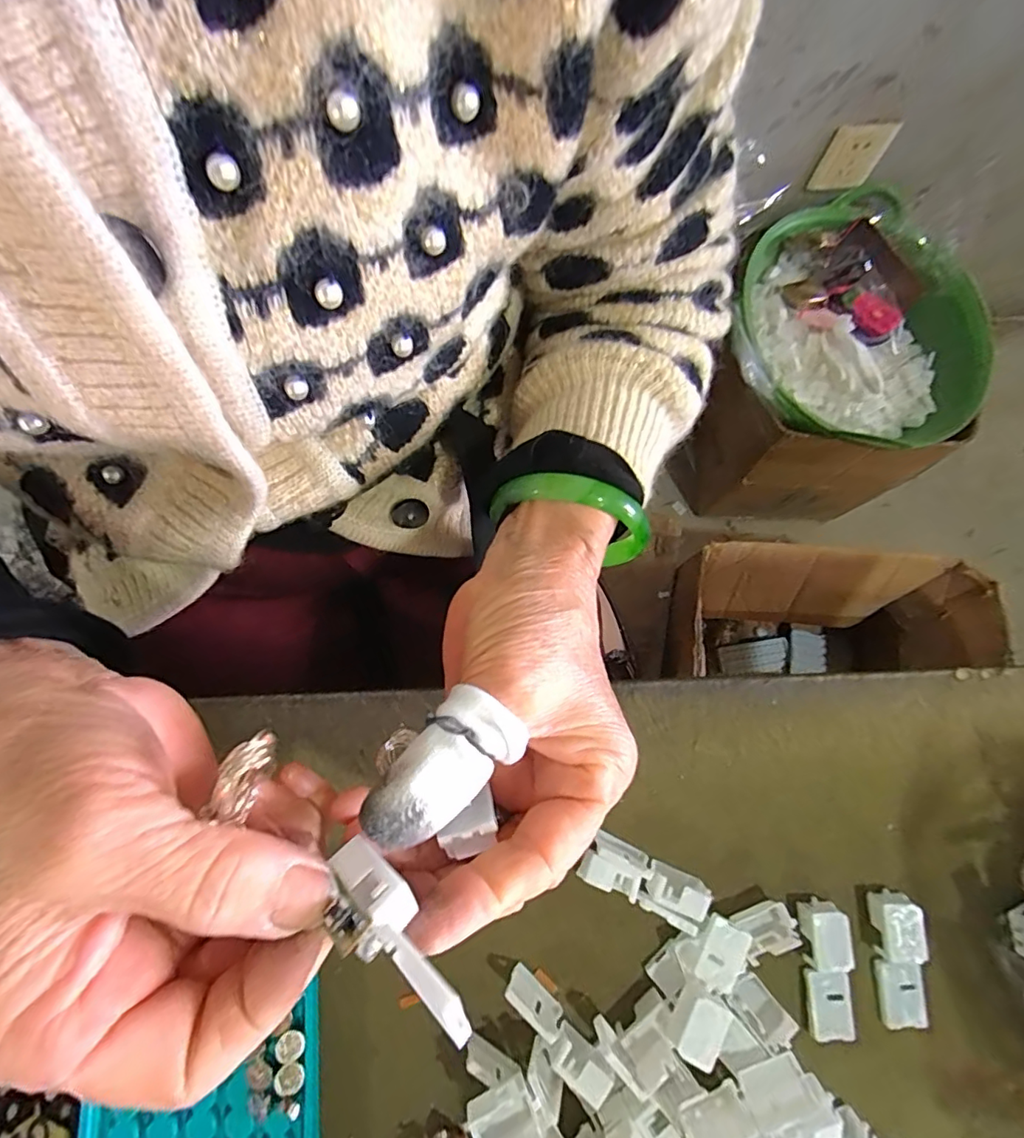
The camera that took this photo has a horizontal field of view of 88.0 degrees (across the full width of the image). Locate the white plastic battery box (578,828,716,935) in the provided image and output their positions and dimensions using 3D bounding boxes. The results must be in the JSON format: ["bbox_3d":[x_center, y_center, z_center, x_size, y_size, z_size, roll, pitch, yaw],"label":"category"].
[{"bbox_3d":[0.060,0.143,0.246,0.058,0.019,0.022,25,75,5],"label":"white plastic battery box"}]

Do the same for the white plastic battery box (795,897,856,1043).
[{"bbox_3d":[0.145,0.183,0.242,0.020,0.011,0.054,1,74,-1],"label":"white plastic battery box"}]

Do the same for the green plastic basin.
[{"bbox_3d":[0.519,-0.362,0.794,0.355,0.100,0.397,11,77,2],"label":"green plastic basin"}]

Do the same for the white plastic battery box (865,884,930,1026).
[{"bbox_3d":[0.179,0.180,0.244,0.019,0.011,0.054,2,74,-1],"label":"white plastic battery box"}]

